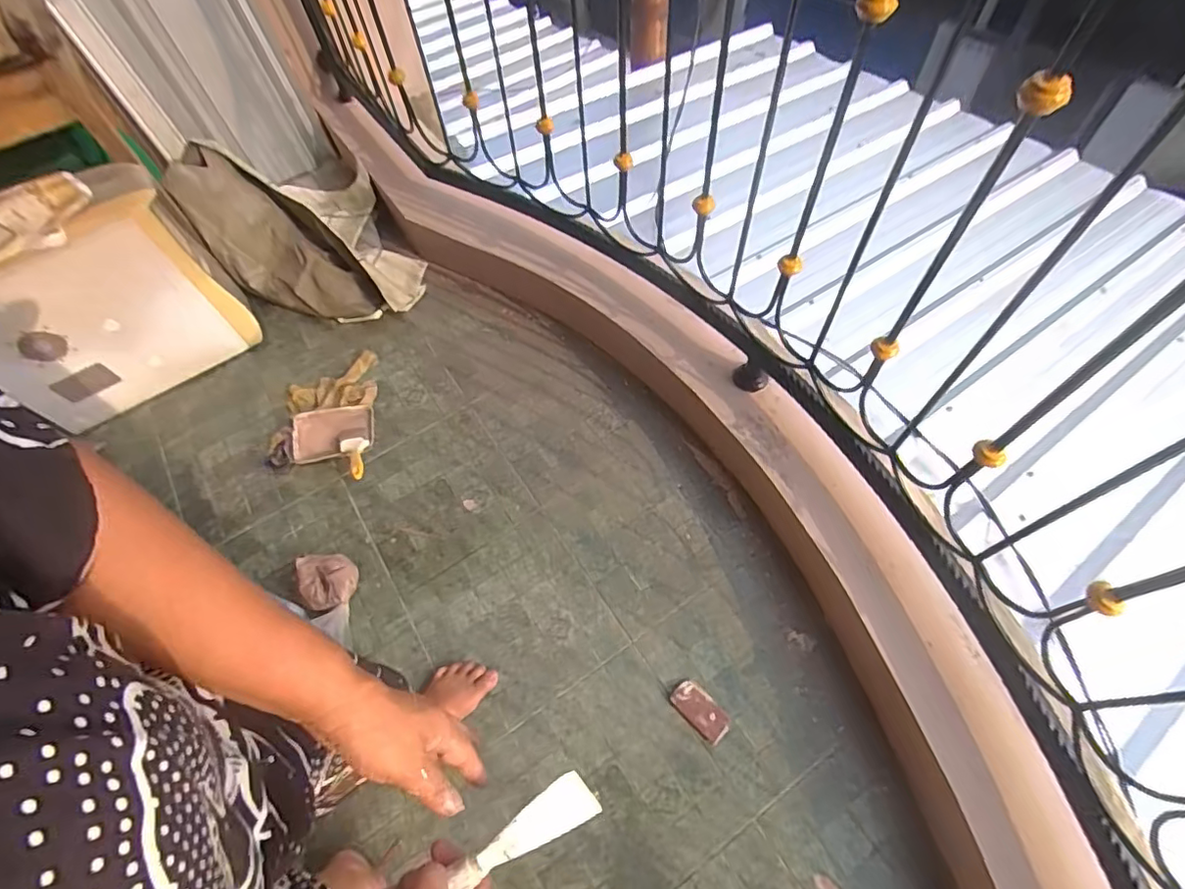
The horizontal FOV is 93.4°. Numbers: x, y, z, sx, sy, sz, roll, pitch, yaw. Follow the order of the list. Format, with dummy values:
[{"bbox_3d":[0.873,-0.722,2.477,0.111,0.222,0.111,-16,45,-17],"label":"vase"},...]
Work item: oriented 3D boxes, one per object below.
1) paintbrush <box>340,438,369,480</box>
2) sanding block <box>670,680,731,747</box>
[{"bbox_3d":[-0.535,0.030,1.257,0.062,0.028,0.147,-22,45,-8],"label":"paintbrush"},{"bbox_3d":[0.197,0.489,1.022,0.060,0.019,0.110,-42,68,-17],"label":"sanding block"}]

